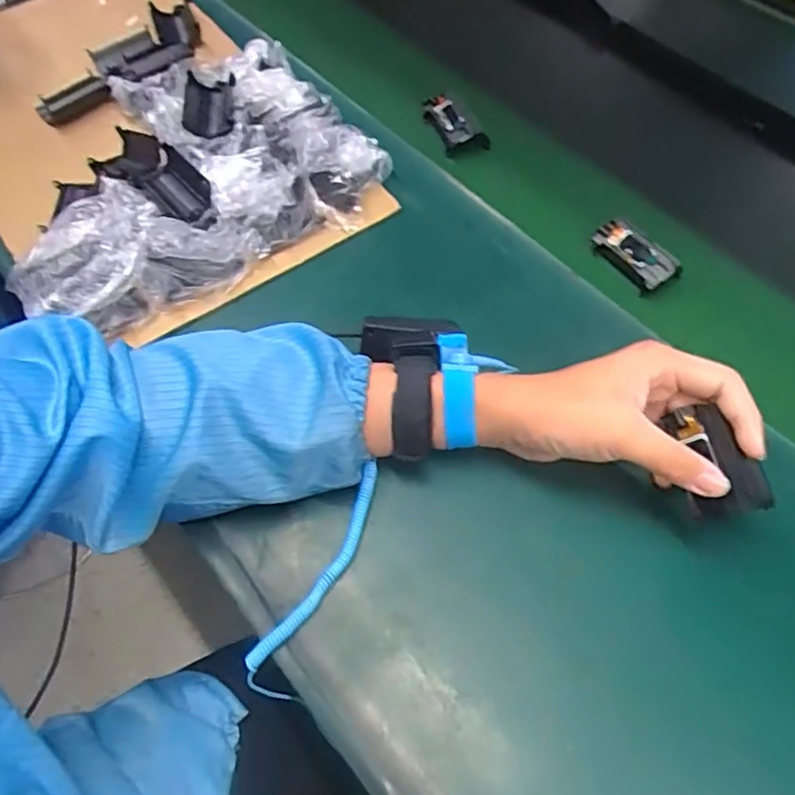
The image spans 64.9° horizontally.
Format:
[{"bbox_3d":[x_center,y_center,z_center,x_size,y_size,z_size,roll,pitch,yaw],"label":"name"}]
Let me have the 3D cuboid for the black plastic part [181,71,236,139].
[{"bbox_3d":[-0.177,-0.273,0.586,0.047,0.016,0.083,-5,60,-4],"label":"black plastic part"}]

